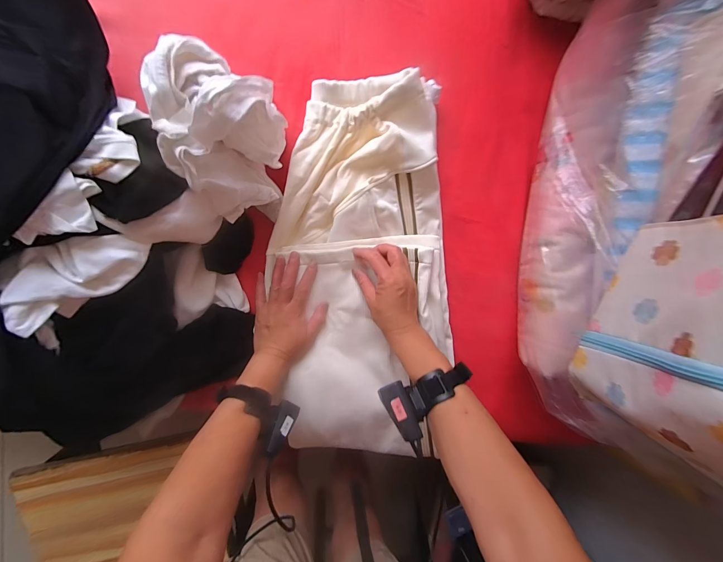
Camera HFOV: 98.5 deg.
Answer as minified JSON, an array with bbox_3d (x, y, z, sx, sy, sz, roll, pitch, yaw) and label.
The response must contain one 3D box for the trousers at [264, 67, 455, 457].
[{"bbox_3d":[0.004,0.009,0.481,0.270,0.056,0.578,2,100,-6],"label":"trousers"}]

